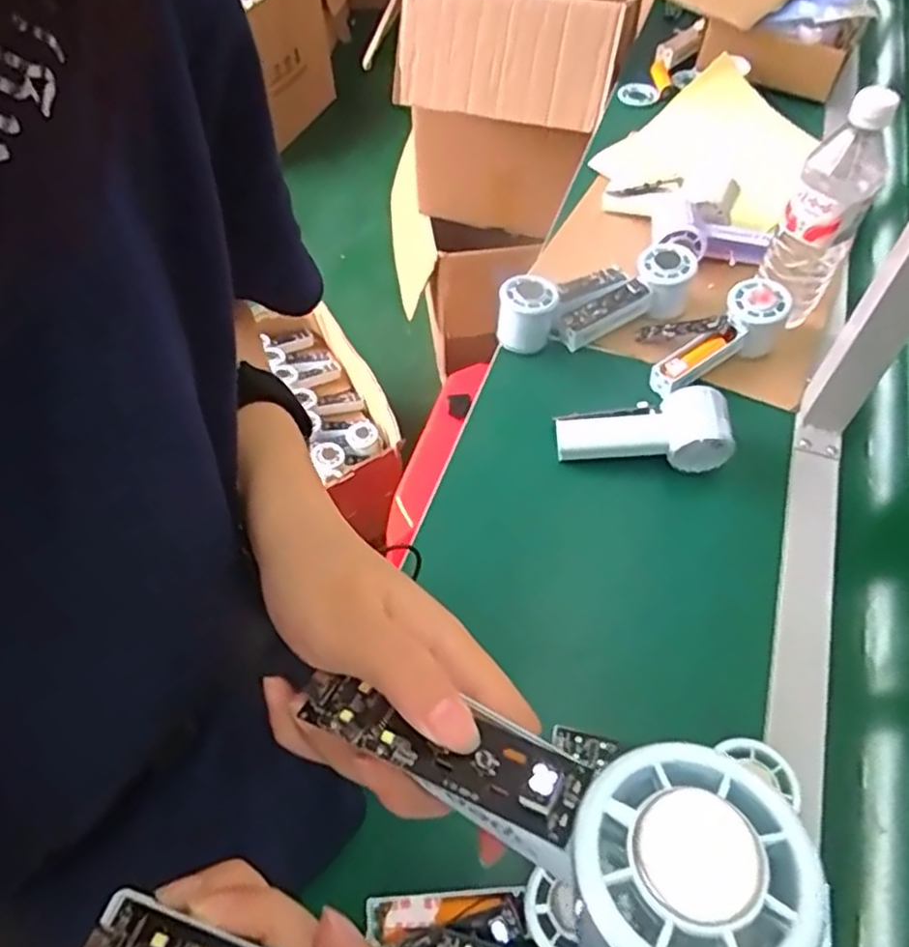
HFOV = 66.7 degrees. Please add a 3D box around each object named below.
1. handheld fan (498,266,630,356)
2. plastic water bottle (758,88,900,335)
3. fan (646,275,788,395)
[{"bbox_3d":[0.108,-0.179,0.704,0.151,0.057,0.055,-31,61,-19],"label":"handheld fan"},{"bbox_3d":[0.336,-0.230,0.636,0.066,0.208,0.053,28,60,18],"label":"plastic water bottle"},{"bbox_3d":[0.259,-0.125,0.682,0.159,0.069,0.062,-36,61,-4],"label":"fan"}]

